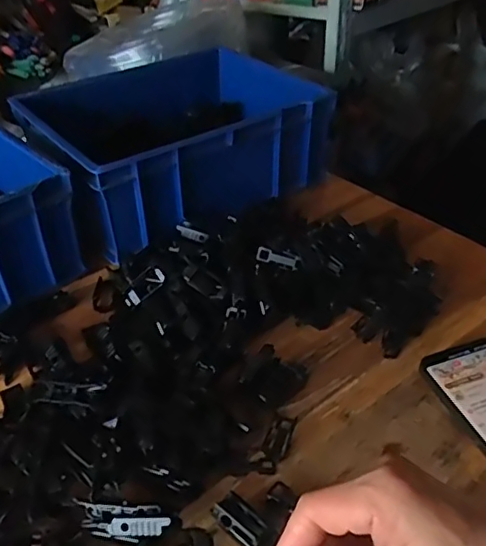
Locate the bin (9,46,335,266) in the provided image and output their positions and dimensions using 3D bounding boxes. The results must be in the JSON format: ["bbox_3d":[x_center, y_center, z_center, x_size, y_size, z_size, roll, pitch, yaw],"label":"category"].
[{"bbox_3d":[-0.086,-0.174,0.724,0.323,0.116,0.251,-27,44,-29],"label":"bin"}]

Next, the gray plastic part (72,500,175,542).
[{"bbox_3d":[-0.080,0.166,0.372,0.065,0.020,0.018,-6,34,22],"label":"gray plastic part"}]

